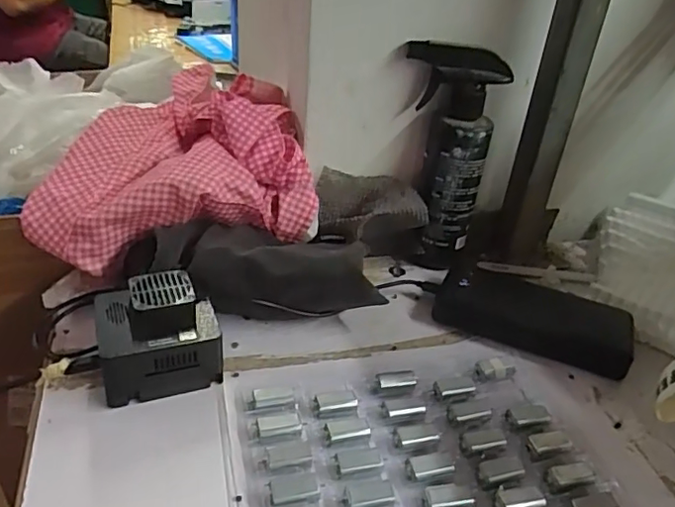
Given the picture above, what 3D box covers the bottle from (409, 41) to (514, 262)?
[{"bbox_3d":[0.095,-0.086,0.517,0.087,0.189,0.044,9,34,6],"label":"bottle"}]

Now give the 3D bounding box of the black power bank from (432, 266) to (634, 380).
[{"bbox_3d":[0.168,0.052,0.487,0.157,0.022,0.081,16,35,17],"label":"black power bank"}]

